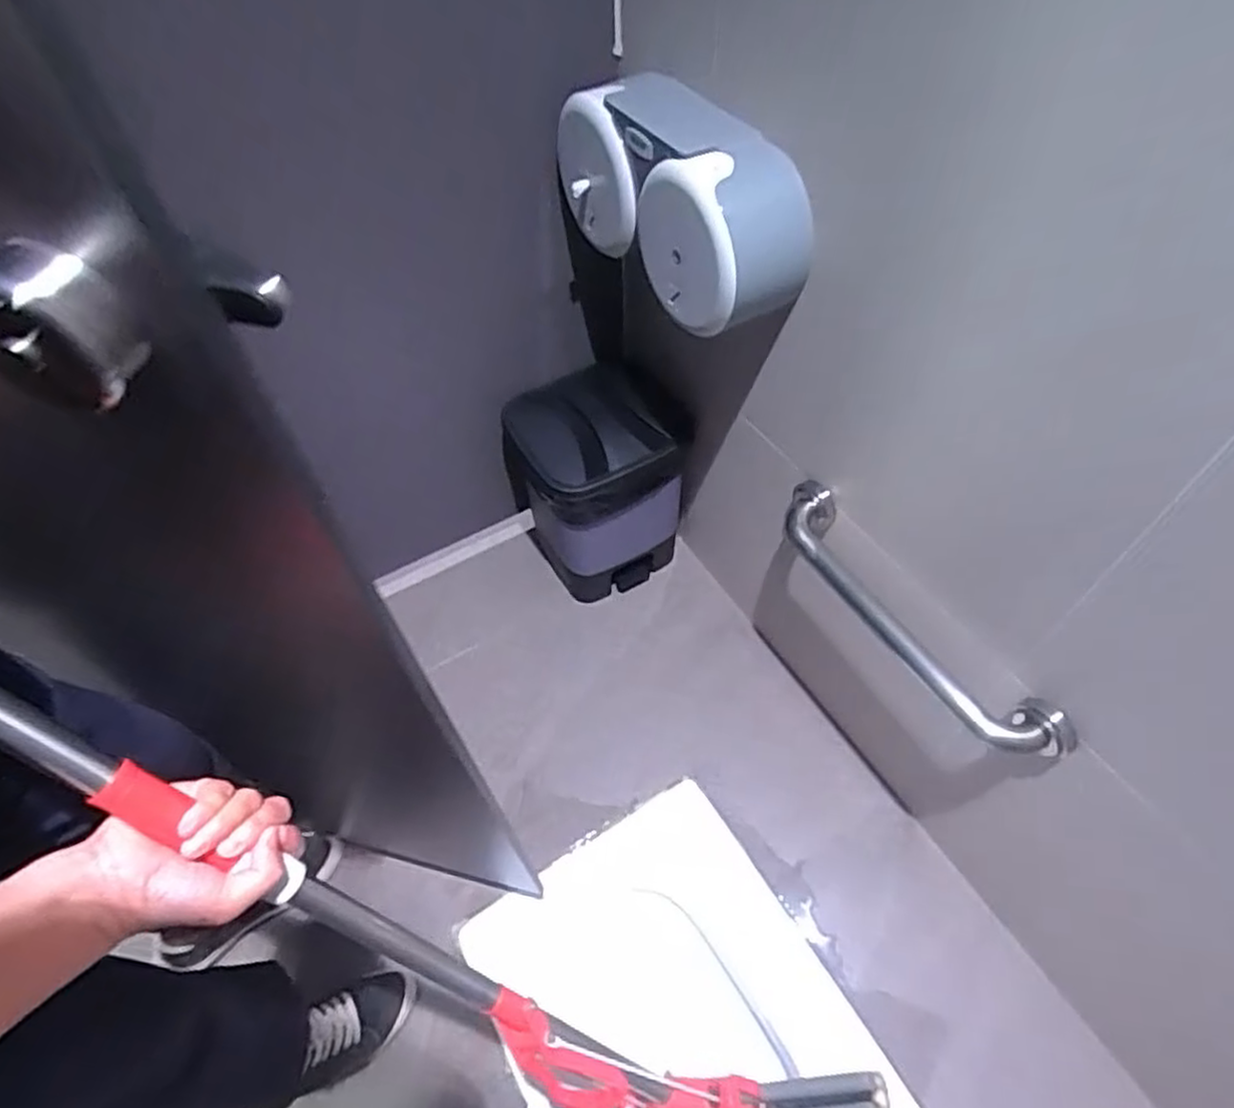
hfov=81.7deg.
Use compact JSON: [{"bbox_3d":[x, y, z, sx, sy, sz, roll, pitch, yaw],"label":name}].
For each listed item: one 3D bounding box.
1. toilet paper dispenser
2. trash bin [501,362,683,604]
[{"bbox_3d":[0.079,-0.430,0.859,0.155,0.160,0.371,-26,61,-18],"label":"toilet paper dispenser"},{"bbox_3d":[-0.049,-0.126,1.283,0.225,0.369,0.281,-24,60,-17],"label":"trash bin"}]

